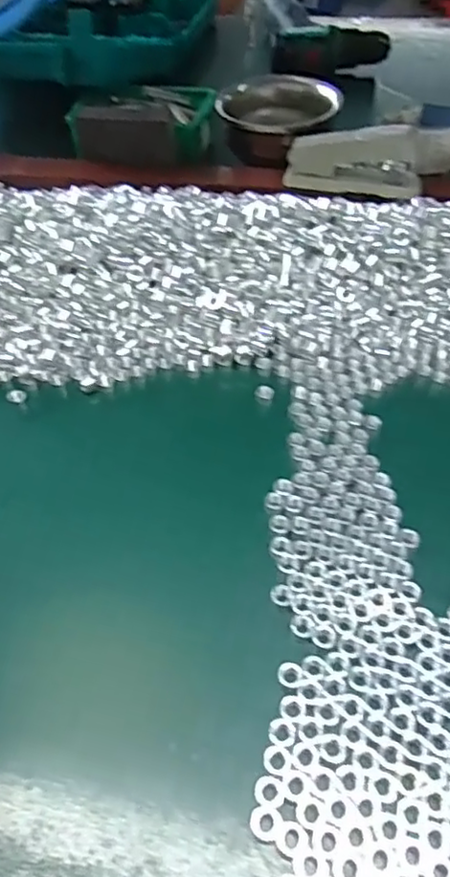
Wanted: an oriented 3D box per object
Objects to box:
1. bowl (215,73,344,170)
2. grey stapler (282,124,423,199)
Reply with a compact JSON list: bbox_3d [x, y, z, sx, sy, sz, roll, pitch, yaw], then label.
[{"bbox_3d":[0.051,-0.334,0.649,0.110,0.054,0.110,-1,50,1],"label":"bowl"},{"bbox_3d":[0.120,-0.260,0.572,0.124,0.057,0.037,8,51,8],"label":"grey stapler"}]

